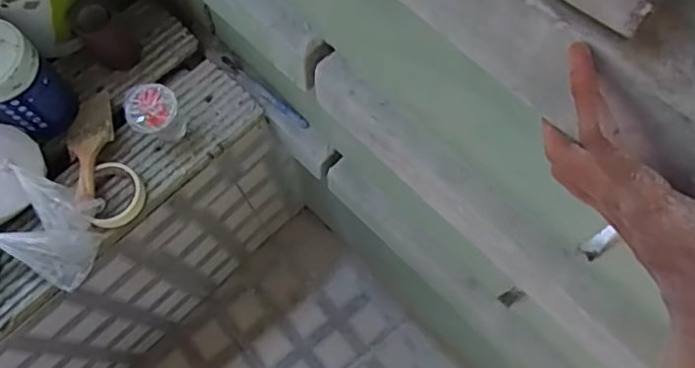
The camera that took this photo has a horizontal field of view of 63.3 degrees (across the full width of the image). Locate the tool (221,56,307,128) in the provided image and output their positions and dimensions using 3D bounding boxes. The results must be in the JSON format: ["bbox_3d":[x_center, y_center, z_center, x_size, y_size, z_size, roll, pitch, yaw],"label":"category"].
[{"bbox_3d":[-0.134,-0.146,0.906,0.182,0.013,0.016,39,74,14],"label":"tool"}]

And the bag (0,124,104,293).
[{"bbox_3d":[-0.441,0.026,0.775,0.217,0.101,0.137,34,73,13],"label":"bag"}]

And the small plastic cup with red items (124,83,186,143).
[{"bbox_3d":[-0.280,-0.100,0.829,0.068,0.092,0.065,0,69,1],"label":"small plastic cup with red items"}]

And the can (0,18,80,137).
[{"bbox_3d":[-0.474,-0.144,0.802,0.109,0.164,0.103,0,69,1],"label":"can"}]

